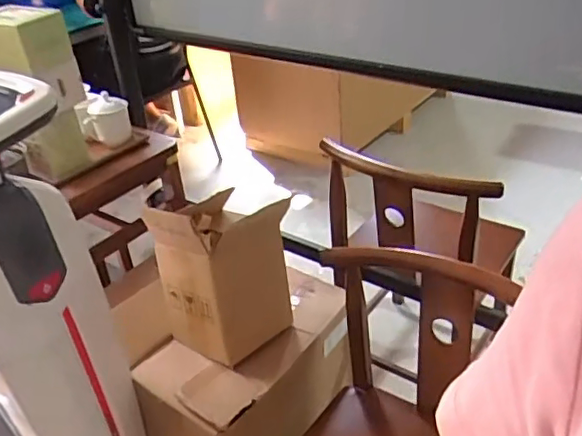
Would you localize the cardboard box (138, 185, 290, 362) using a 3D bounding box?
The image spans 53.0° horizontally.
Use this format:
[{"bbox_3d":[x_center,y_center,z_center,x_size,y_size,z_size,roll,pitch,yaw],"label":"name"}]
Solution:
[{"bbox_3d":[-0.133,0.099,1.176,0.209,0.298,0.225,23,43,36],"label":"cardboard box"}]

